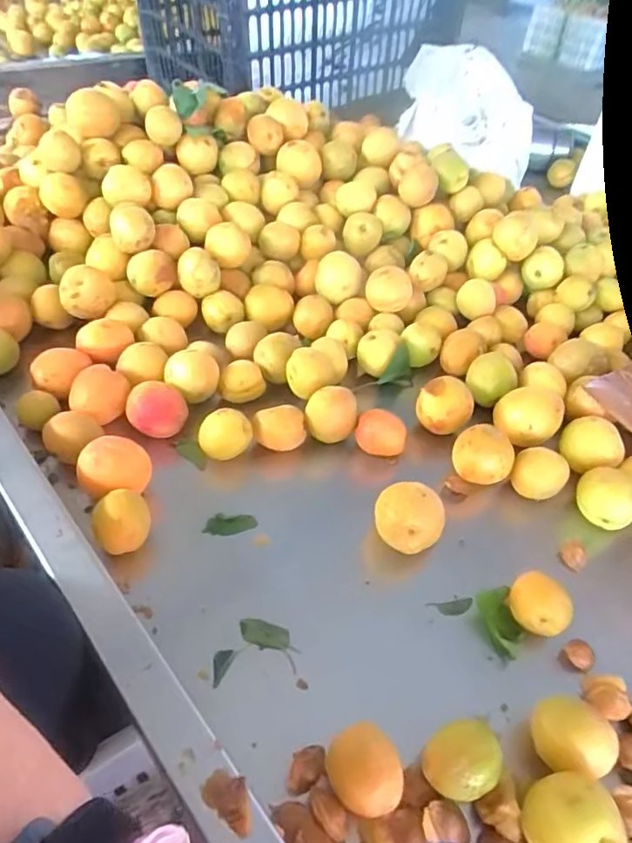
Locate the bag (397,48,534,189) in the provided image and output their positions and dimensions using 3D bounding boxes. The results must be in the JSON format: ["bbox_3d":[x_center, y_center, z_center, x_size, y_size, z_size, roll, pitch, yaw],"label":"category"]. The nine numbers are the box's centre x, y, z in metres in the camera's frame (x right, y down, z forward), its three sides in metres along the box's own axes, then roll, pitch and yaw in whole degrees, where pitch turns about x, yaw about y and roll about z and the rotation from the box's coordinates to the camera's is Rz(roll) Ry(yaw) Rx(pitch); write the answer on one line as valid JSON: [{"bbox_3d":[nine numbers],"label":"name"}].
[{"bbox_3d":[0.238,-0.484,0.861,0.211,0.121,0.208,11,45,4],"label":"bag"}]

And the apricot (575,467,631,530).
[{"bbox_3d":[0.231,0.066,0.445,0.047,0.047,0.049,4,45,-4],"label":"apricot"}]

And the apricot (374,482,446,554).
[{"bbox_3d":[0.066,0.074,0.401,0.047,0.049,0.039,16,46,9],"label":"apricot"}]

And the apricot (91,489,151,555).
[{"bbox_3d":[-0.133,0.072,0.382,0.036,0.037,0.037,4,45,-4],"label":"apricot"}]

